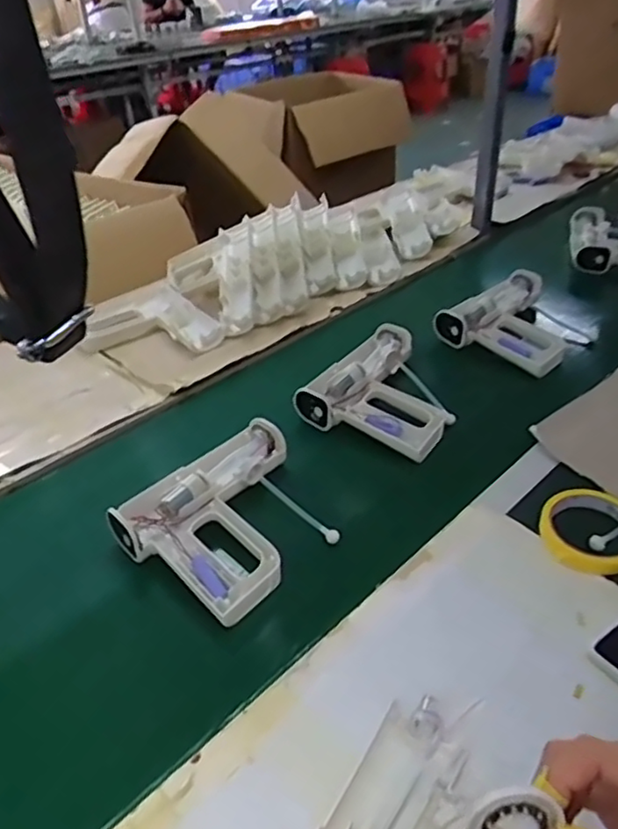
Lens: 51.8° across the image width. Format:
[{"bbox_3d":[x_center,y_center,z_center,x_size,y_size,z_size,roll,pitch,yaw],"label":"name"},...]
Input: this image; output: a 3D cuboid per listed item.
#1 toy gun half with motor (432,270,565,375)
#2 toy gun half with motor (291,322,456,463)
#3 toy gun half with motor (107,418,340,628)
[{"bbox_3d":[0.313,-0.140,0.946,0.190,0.059,0.194,29,47,36],"label":"toy gun half with motor"},{"bbox_3d":[0.110,-0.036,0.832,0.196,0.041,0.228,20,42,28],"label":"toy gun half with motor"},{"bbox_3d":[-0.081,0.097,0.670,0.193,0.040,0.206,29,47,36],"label":"toy gun half with motor"}]

